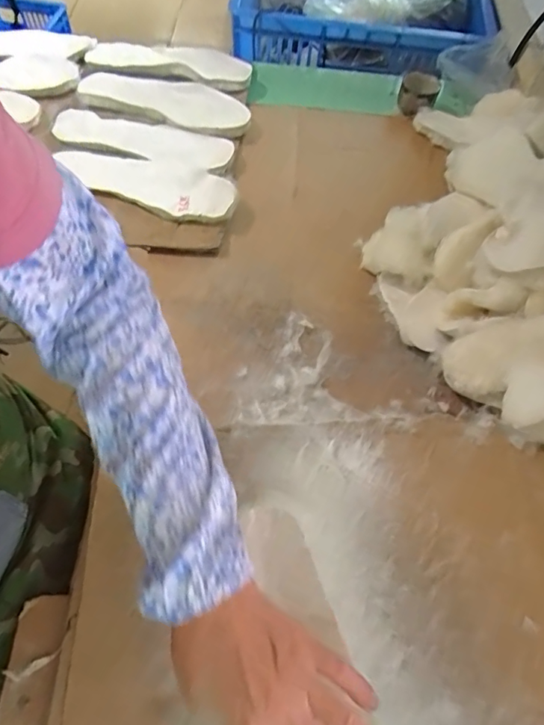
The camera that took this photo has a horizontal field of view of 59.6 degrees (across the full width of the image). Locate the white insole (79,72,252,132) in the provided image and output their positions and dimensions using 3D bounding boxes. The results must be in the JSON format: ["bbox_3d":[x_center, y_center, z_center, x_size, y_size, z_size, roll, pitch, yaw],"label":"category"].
[{"bbox_3d":[-0.171,-0.418,0.745,0.276,0.015,0.076,19,62,7],"label":"white insole"}]

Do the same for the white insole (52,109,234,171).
[{"bbox_3d":[-0.191,-0.330,0.706,0.264,0.016,0.082,15,56,4],"label":"white insole"}]

